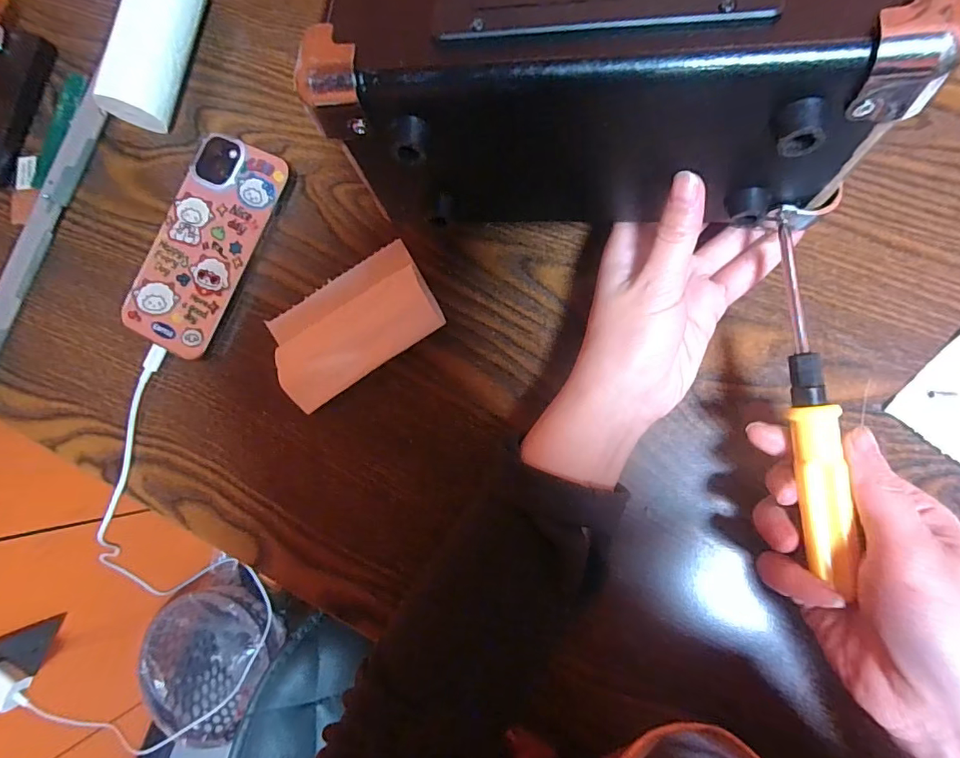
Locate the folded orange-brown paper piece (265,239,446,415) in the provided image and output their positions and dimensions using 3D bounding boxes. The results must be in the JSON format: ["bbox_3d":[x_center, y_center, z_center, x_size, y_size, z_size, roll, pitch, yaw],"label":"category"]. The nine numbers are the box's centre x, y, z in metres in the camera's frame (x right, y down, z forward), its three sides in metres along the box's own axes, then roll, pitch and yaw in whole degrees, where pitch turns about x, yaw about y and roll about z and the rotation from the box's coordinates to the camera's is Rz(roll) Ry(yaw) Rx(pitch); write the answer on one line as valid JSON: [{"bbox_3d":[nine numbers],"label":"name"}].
[{"bbox_3d":[-0.078,-0.034,0.290,0.101,0.014,0.066,-31,81,5],"label":"folded orange-brown paper piece"}]

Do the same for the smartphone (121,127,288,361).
[{"bbox_3d":[-0.176,-0.087,0.311,0.064,0.017,0.139,25,89,10],"label":"smartphone"}]

